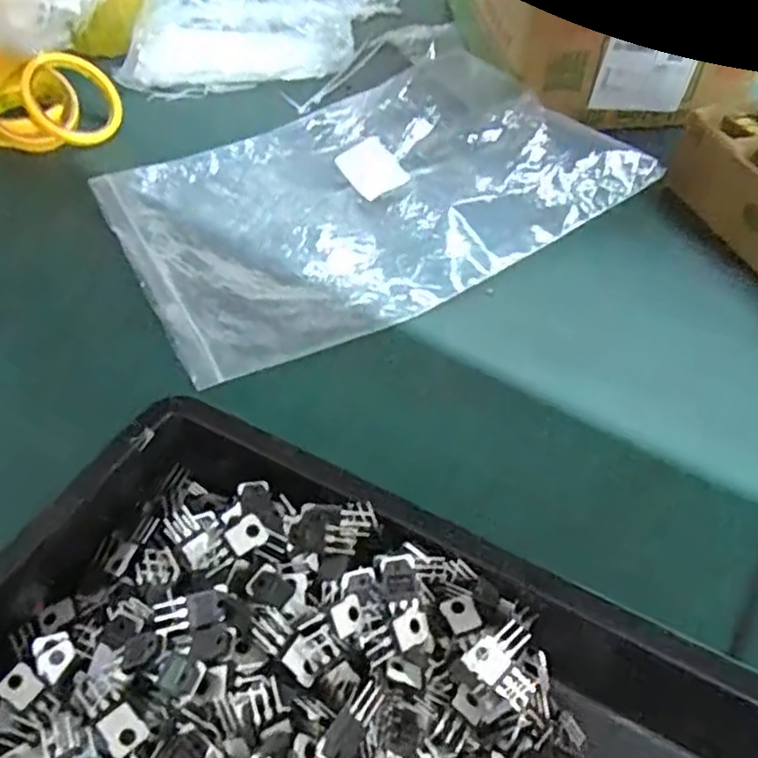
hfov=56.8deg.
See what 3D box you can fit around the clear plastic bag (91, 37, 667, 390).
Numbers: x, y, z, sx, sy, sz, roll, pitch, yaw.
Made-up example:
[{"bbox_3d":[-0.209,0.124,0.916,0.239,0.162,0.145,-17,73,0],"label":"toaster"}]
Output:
[{"bbox_3d":[-0.016,-0.178,0.635,0.428,0.038,0.306,-27,54,-15],"label":"clear plastic bag"}]

